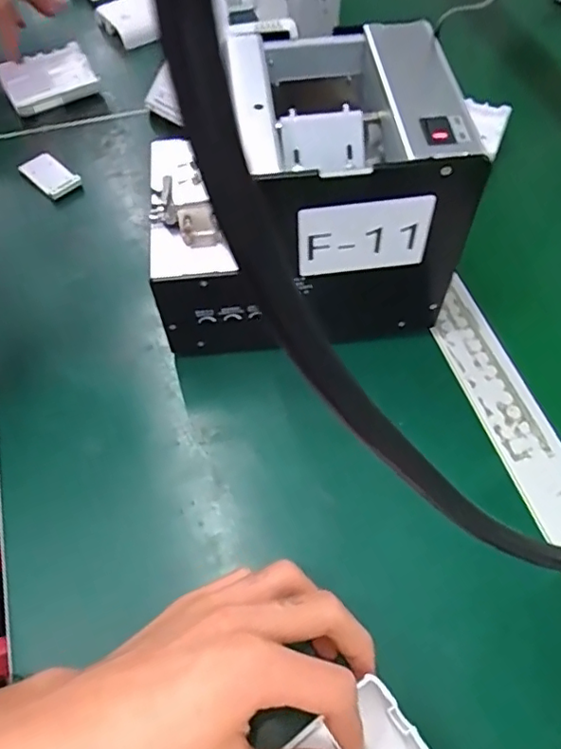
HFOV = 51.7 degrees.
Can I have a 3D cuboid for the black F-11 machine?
[{"bbox_3d":[0.006,-0.111,0.370,0.179,0.148,0.135,-9,60,-4],"label":"black F-11 machine"}]

